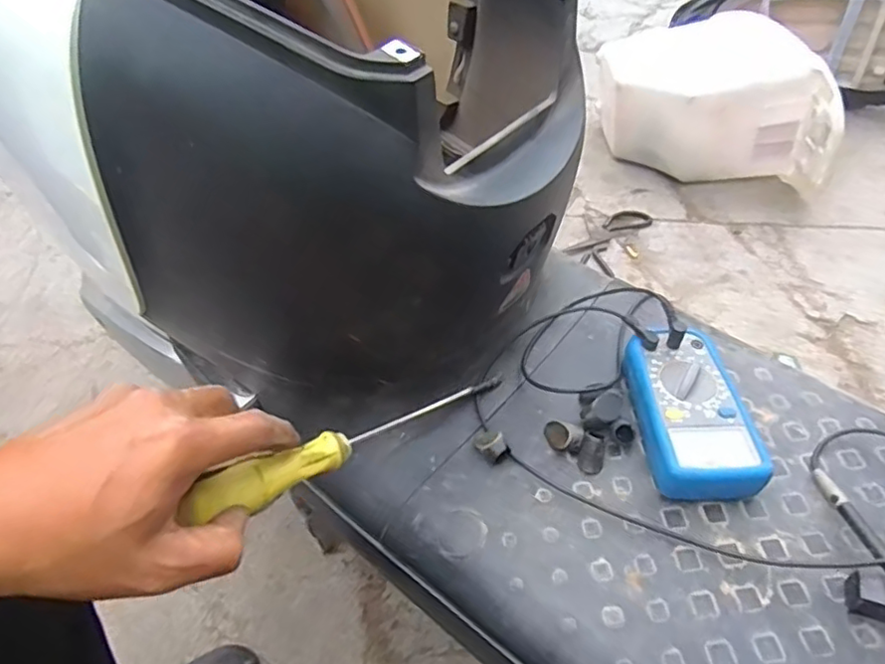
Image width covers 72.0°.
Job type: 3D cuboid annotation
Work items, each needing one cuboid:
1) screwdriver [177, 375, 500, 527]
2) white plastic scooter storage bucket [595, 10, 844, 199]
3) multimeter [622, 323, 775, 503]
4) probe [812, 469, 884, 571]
[{"bbox_3d":[-0.047,0.067,0.391,0.020,0.021,0.243,34,33,32],"label":"screwdriver"},{"bbox_3d":[0.559,-0.484,1.263,0.480,0.242,0.300,22,52,24],"label":"white plastic scooter storage bucket"},{"bbox_3d":[0.179,0.059,0.446,0.073,0.039,0.128,-4,46,2],"label":"multimeter"},{"bbox_3d":[0.264,0.131,0.374,0.010,0.014,0.123,-6,32,0],"label":"probe"}]

